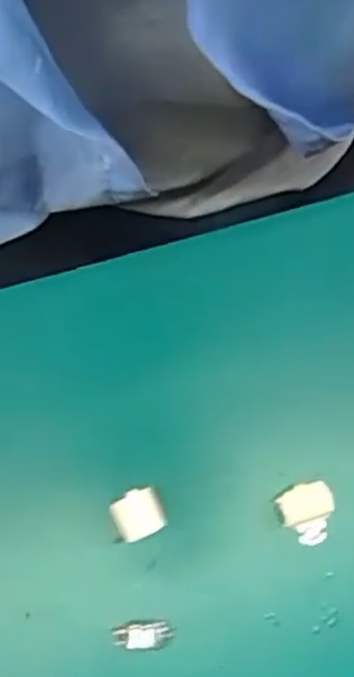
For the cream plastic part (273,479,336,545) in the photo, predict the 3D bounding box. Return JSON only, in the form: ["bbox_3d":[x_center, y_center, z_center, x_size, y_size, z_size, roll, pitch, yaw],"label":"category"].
[{"bbox_3d":[0.057,0.079,0.342,0.025,0.018,0.027,-14,80,-3],"label":"cream plastic part"}]

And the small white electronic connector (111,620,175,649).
[{"bbox_3d":[-0.015,0.129,0.333,0.026,0.004,0.010,-2,79,-1],"label":"small white electronic connector"}]

